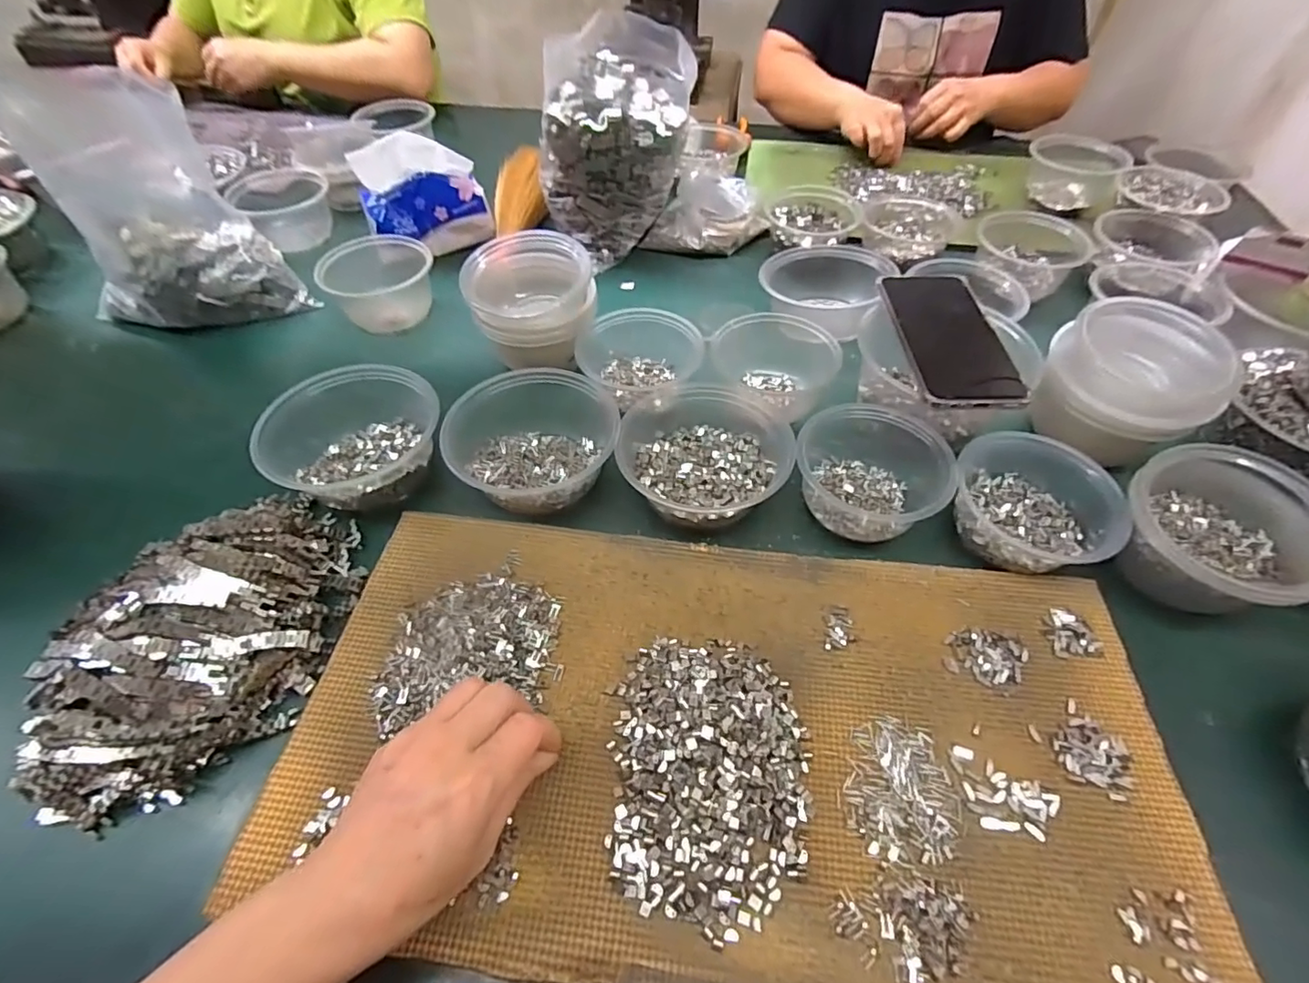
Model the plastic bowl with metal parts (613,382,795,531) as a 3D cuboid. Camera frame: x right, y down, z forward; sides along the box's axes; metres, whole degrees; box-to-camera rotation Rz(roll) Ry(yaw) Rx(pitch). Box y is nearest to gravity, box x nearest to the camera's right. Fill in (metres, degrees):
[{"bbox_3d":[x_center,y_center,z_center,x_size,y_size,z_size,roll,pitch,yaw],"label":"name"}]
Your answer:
[{"bbox_3d":[0.045,-0.038,0.467,0.133,0.053,0.143,0,53,0],"label":"plastic bowl with metal parts"}]

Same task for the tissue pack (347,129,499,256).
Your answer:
[{"bbox_3d":[-0.271,-0.350,0.667,0.138,0.123,0.054,-19,55,-14],"label":"tissue pack"}]

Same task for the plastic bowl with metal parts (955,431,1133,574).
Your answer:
[{"bbox_3d":[0.286,0.010,0.429,0.103,0.050,0.115,-33,60,-23],"label":"plastic bowl with metal parts"}]

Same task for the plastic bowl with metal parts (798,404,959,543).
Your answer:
[{"bbox_3d":[0.171,-0.019,0.451,0.111,0.054,0.102,0,53,0],"label":"plastic bowl with metal parts"}]

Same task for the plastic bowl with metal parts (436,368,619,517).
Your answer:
[{"bbox_3d":[-0.104,-0.049,0.468,0.134,0.064,0.141,0,53,0],"label":"plastic bowl with metal parts"}]

